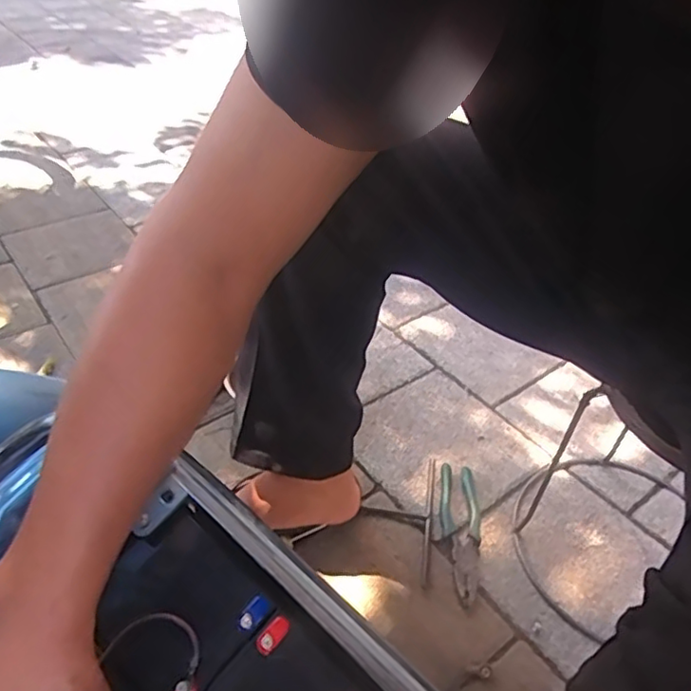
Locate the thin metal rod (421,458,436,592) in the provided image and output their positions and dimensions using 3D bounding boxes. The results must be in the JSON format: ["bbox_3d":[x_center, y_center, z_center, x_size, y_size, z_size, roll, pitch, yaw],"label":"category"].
[{"bbox_3d":[0.111,0.231,0.795,0.009,0.007,0.200,10,41,4],"label":"thin metal rod"}]

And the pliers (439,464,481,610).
[{"bbox_3d":[0.152,0.243,0.782,0.053,0.016,0.205,9,41,3],"label":"pliers"}]

